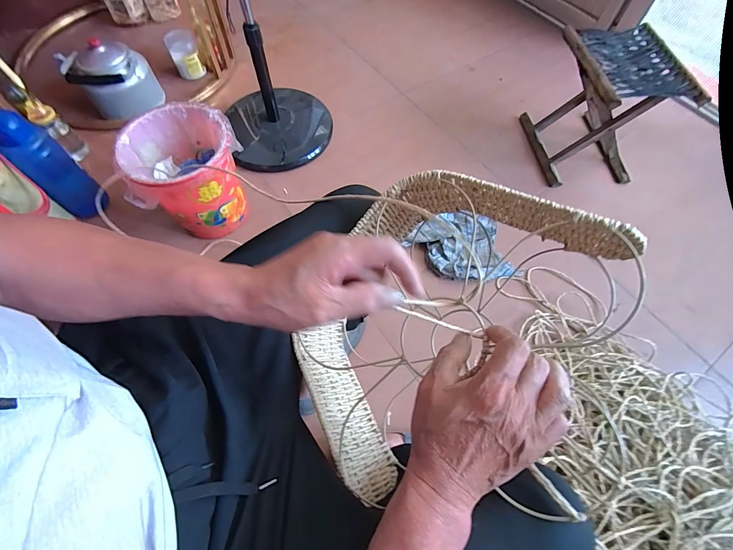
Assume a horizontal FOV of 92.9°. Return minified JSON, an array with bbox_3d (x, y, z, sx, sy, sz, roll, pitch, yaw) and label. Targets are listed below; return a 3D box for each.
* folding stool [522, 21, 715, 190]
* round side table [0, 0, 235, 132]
[{"bbox_3d":[0.674,-0.490,1.017,0.245,0.283,0.304,-4,63,-3],"label":"folding stool"},{"bbox_3d":[-0.886,-0.894,1.113,0.713,0.480,0.727,-36,69,-17],"label":"round side table"}]

